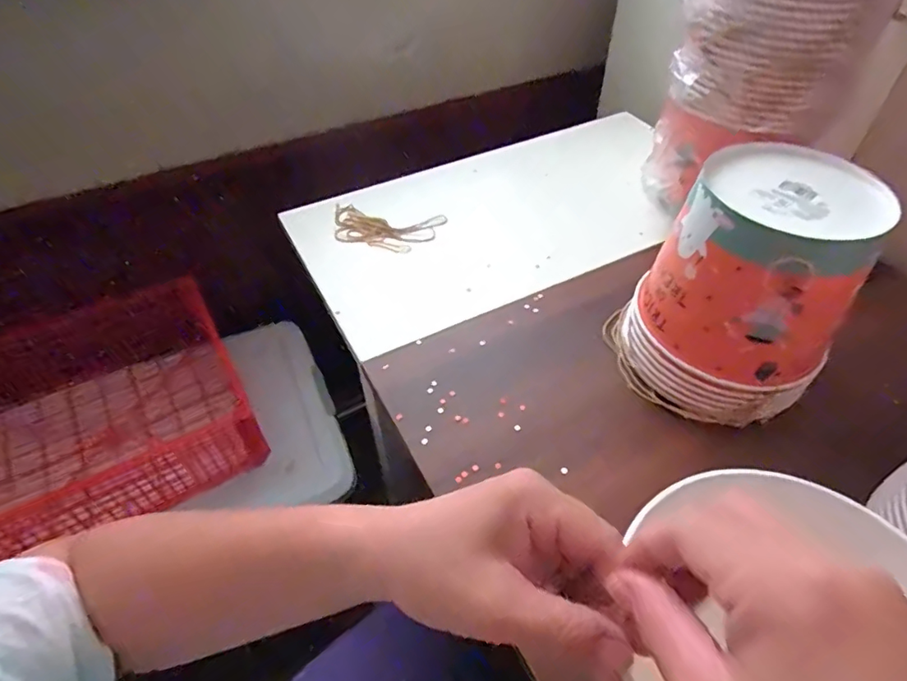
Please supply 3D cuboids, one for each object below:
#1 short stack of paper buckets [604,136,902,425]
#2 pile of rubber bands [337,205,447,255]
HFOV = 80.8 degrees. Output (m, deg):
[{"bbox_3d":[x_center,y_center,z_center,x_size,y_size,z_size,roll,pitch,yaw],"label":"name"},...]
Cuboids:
[{"bbox_3d":[0.228,-0.046,0.445,0.160,0.173,0.148,19,51,18],"label":"short stack of paper buckets"},{"bbox_3d":[-0.087,-0.137,0.651,0.134,0.012,0.069,13,50,12],"label":"pile of rubber bands"}]

